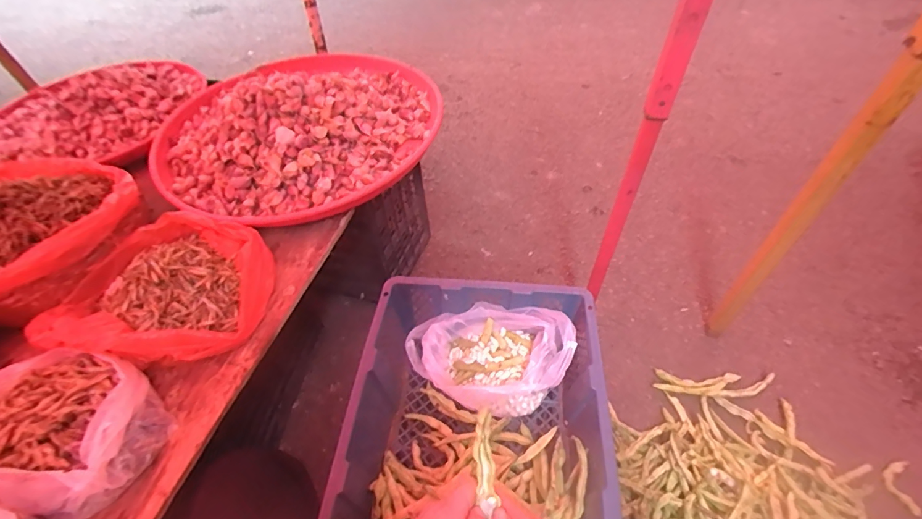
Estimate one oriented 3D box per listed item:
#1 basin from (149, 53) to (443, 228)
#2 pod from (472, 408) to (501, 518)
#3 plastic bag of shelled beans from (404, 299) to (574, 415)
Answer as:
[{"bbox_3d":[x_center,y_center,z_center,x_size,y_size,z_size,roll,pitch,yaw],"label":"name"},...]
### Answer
[{"bbox_3d":[-0.338,-0.308,0.905,0.576,0.127,0.554,-3,50,4],"label":"basin"},{"bbox_3d":[0.020,0.186,0.401,0.018,0.109,0.015,-1,17,5],"label":"pod"},{"bbox_3d":[0.042,0.164,0.731,0.276,0.092,0.155,5,51,11],"label":"plastic bag of shelled beans"}]

